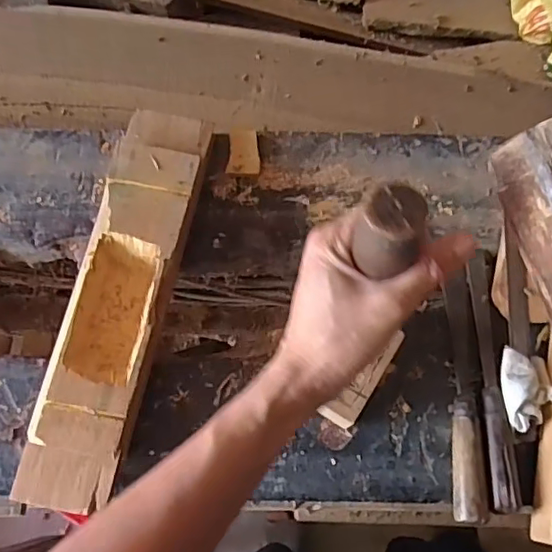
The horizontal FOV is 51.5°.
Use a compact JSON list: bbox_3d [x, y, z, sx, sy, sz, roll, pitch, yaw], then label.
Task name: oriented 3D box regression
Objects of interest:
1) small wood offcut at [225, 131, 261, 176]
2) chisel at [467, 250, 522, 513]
[{"bbox_3d":[-0.035,-0.140,0.645,0.037,0.008,0.057,4,72,1],"label":"small wood offcut"},{"bbox_3d":[0.210,0.093,0.556,0.021,0.027,0.249,2,72,0],"label":"chisel"}]

